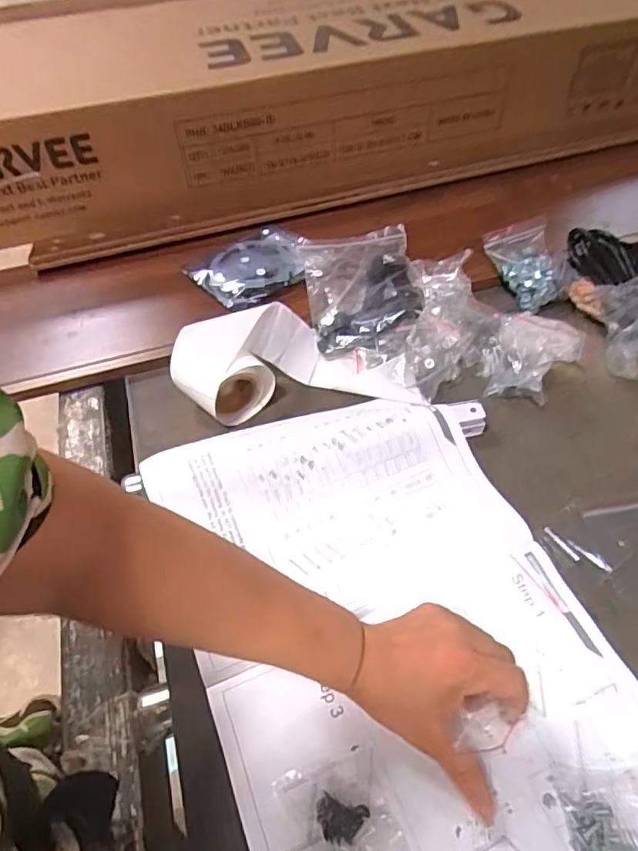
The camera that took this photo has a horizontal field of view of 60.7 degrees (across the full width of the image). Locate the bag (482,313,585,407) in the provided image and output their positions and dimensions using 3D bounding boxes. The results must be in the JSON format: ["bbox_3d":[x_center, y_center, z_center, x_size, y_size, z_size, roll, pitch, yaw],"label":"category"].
[{"bbox_3d":[0.218,-0.075,0.562,0.087,0.025,0.116,25,56,20],"label":"bag"}]

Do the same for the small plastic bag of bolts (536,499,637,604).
[{"bbox_3d":[0.241,0.101,0.445,0.103,0.010,0.085,-6,51,-3],"label":"small plastic bag of bolts"}]

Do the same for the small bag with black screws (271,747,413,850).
[{"bbox_3d":[0.017,0.248,0.331,0.066,0.005,0.082,-18,53,-13],"label":"small bag with black screws"}]

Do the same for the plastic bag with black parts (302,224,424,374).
[{"bbox_3d":[0.048,-0.160,0.623,0.125,0.036,0.215,-3,51,-1],"label":"plastic bag with black parts"}]

